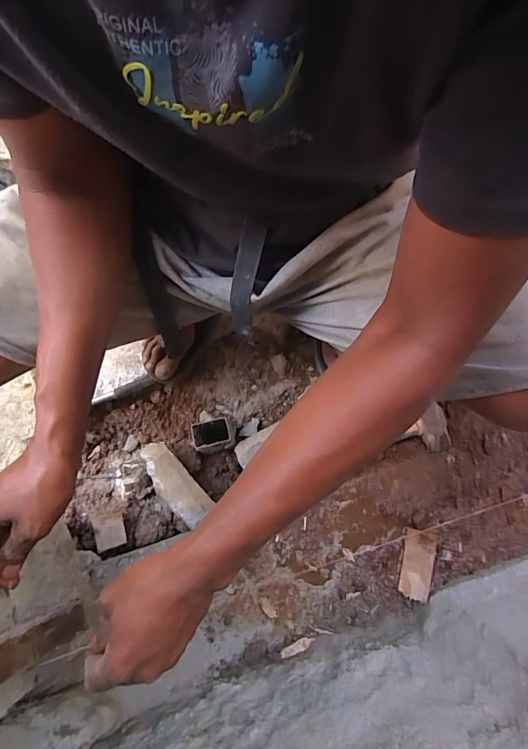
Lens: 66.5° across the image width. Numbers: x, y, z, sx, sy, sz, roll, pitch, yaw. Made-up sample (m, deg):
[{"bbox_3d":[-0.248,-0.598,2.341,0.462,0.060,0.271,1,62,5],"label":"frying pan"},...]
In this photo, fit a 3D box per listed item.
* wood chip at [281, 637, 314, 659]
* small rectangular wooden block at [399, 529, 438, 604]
[{"bbox_3d":[0.048,0.389,0.573,0.051,0.005,0.014,-24,53,-11],"label":"wood chip"},{"bbox_3d":[0.229,0.282,0.599,0.043,0.009,0.092,9,66,19],"label":"small rectangular wooden block"}]

